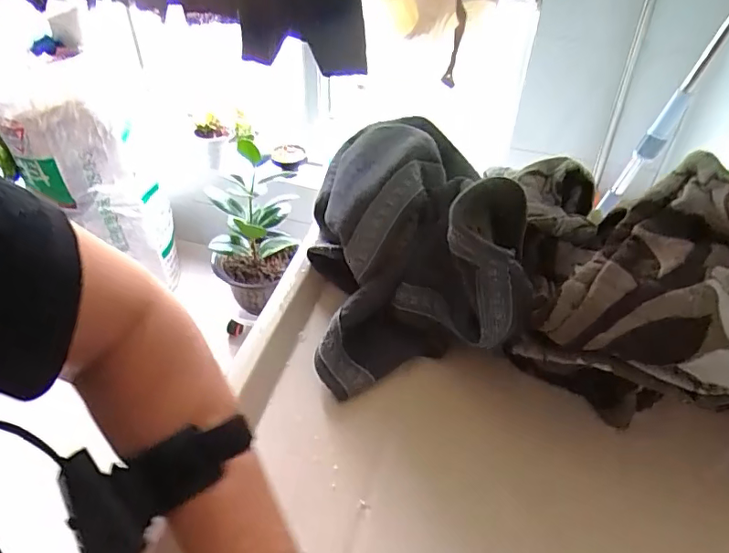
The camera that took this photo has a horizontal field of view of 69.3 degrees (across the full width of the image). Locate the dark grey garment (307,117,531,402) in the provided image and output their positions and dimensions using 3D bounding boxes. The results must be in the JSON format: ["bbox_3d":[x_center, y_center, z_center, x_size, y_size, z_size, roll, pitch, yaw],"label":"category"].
[{"bbox_3d":[0.038,-0.048,0.519,0.166,0.183,0.289,4,42,-2],"label":"dark grey garment"}]

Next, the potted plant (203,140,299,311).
[{"bbox_3d":[-0.318,-0.126,1.496,0.234,0.410,0.265,-10,43,-13],"label":"potted plant"}]

